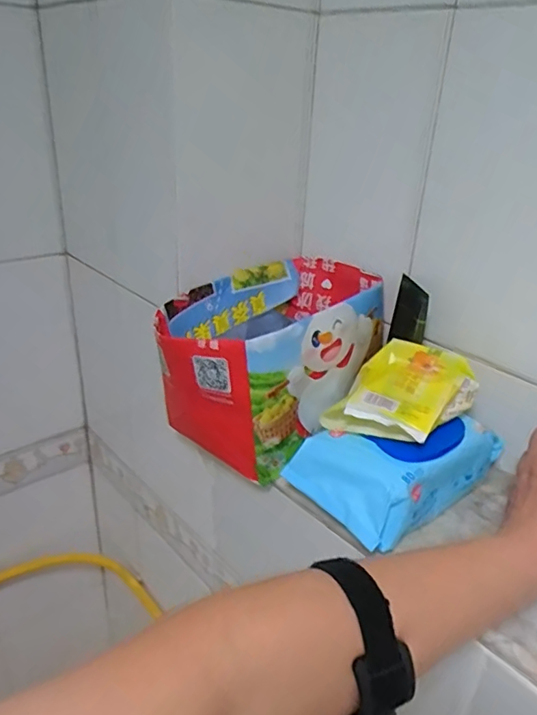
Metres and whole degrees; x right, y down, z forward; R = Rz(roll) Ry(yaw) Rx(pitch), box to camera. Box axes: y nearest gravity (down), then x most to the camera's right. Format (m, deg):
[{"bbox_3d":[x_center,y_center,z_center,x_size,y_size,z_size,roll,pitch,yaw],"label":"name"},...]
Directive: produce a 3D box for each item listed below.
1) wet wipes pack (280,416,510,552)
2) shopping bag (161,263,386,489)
[{"bbox_3d":[0.115,0.086,0.485,0.185,0.059,0.106,-19,34,-37],"label":"wet wipes pack"},{"bbox_3d":[0.005,-0.003,0.579,0.174,0.145,0.246,21,32,31],"label":"shopping bag"}]

